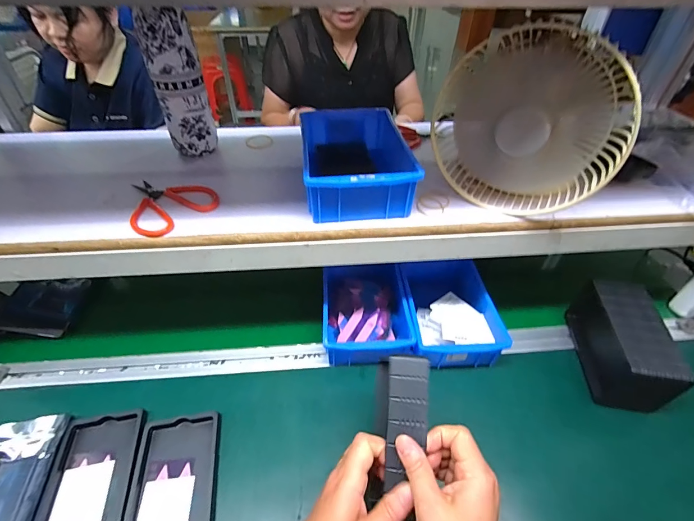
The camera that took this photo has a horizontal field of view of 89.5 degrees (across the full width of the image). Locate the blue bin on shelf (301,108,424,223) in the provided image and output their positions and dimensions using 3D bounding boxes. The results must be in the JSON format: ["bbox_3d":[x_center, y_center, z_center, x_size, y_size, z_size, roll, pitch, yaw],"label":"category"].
[{"bbox_3d":[0.008,-0.133,0.464,0.123,0.060,0.195,-4,43,-6],"label":"blue bin on shelf"}]

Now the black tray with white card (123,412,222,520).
[{"bbox_3d":[-0.203,0.267,0.412,0.094,0.015,0.157,-7,44,-8],"label":"black tray with white card"}]

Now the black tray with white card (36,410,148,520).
[{"bbox_3d":[-0.300,0.265,0.413,0.094,0.013,0.155,-7,44,-8],"label":"black tray with white card"}]

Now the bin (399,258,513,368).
[{"bbox_3d":[0.163,0.073,0.587,0.143,0.070,0.211,-1,43,-2],"label":"bin"}]

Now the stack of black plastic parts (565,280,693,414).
[{"bbox_3d":[0.405,0.123,0.518,0.076,0.102,0.166,5,43,5],"label":"stack of black plastic parts"}]

